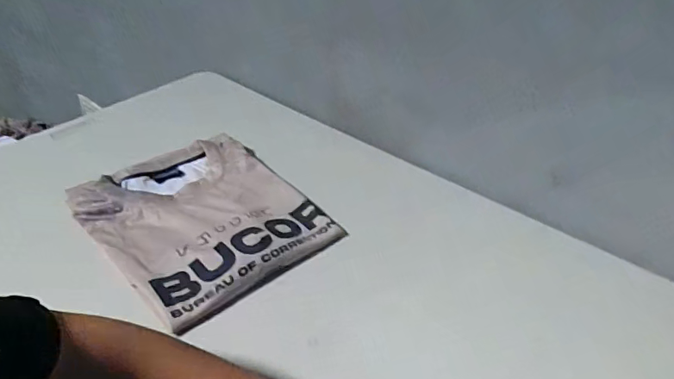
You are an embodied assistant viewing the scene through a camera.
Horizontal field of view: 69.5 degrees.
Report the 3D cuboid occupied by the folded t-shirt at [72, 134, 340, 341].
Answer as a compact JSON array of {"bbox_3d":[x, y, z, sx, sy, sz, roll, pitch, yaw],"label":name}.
[{"bbox_3d":[-0.178,0.028,0.644,0.248,0.026,0.290,-28,48,-35],"label":"folded t-shirt"}]

